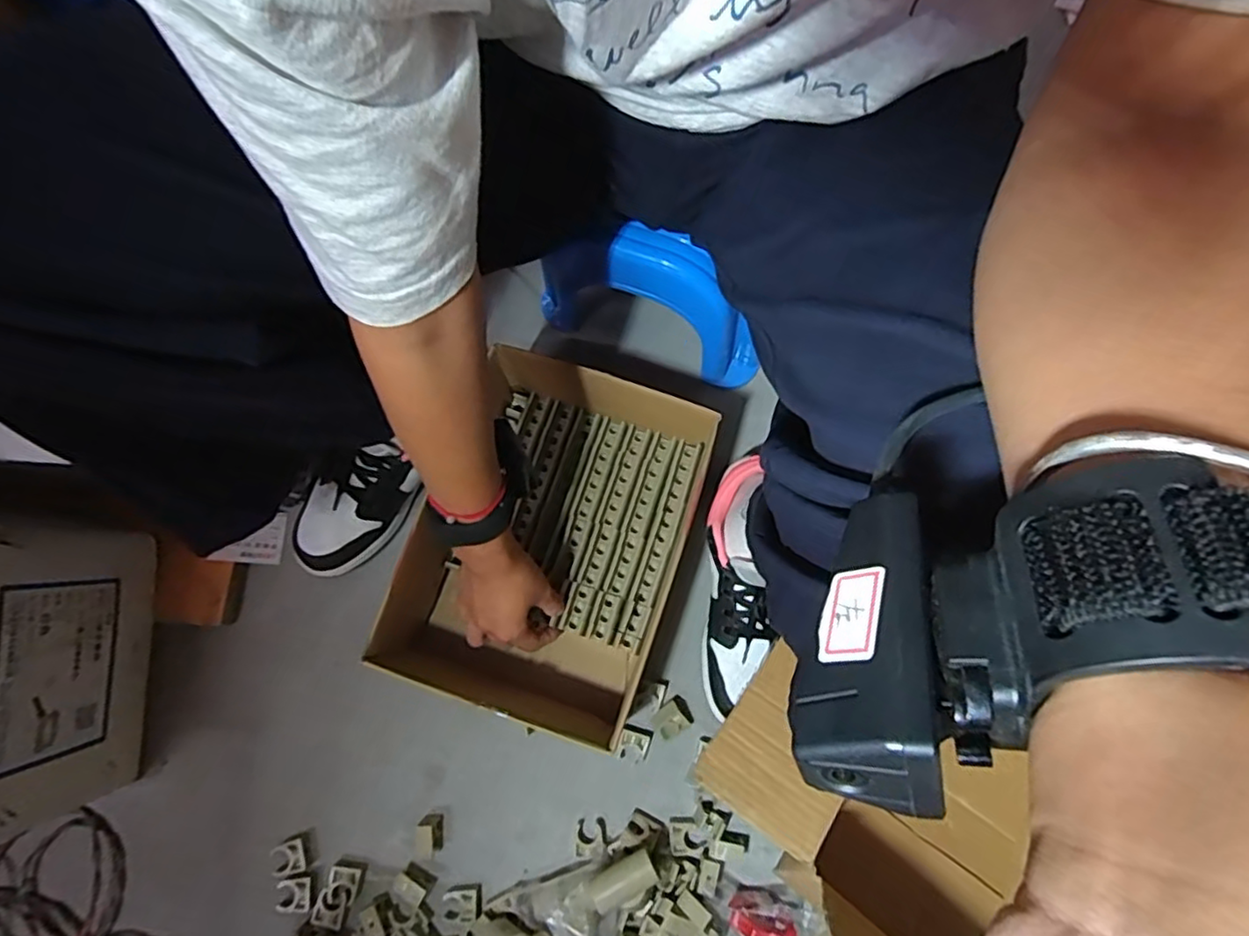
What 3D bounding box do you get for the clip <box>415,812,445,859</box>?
[{"bbox_3d":[-0.179,0.338,0.587,0.019,0.027,0.030,-4,76,1],"label":"clip"}]

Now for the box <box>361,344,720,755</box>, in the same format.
[{"bbox_3d":[-0.060,0.068,0.598,0.213,0.121,0.298,20,78,7],"label":"box"}]

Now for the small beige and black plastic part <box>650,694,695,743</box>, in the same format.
[{"bbox_3d":[0.046,0.240,0.611,0.038,0.019,0.029,-37,78,-7],"label":"small beige and black plastic part"}]

